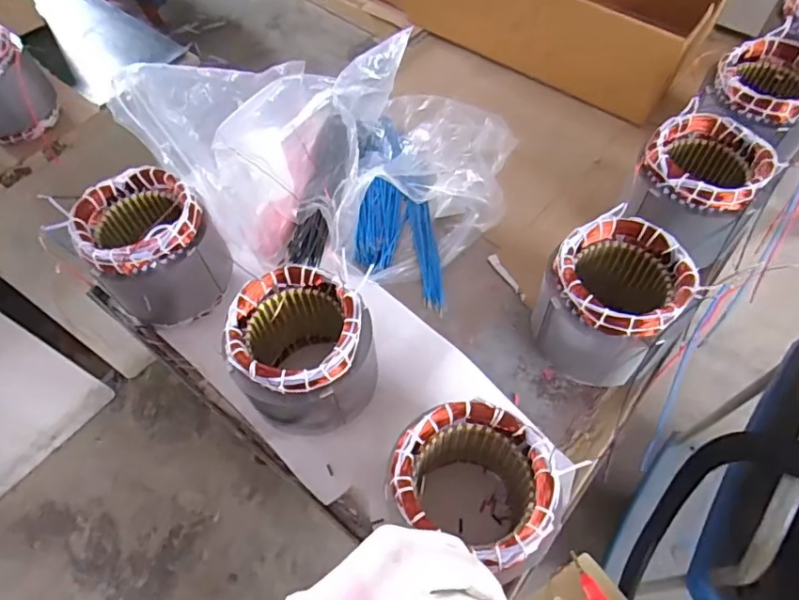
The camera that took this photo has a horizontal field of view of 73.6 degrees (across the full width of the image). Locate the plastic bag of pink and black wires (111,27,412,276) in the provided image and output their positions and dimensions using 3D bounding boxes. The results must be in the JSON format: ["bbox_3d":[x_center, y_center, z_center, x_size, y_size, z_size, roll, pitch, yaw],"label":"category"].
[{"bbox_3d":[-0.155,-0.230,0.750,0.243,0.194,0.340,24,63,16],"label":"plastic bag of pink and black wires"}]

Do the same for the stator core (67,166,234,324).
[{"bbox_3d":[-0.309,-0.070,0.685,0.140,0.149,0.136,-1,59,2],"label":"stator core"}]

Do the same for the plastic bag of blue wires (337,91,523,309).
[{"bbox_3d":[0.040,-0.181,0.772,0.237,0.134,0.365,6,60,6],"label":"plastic bag of blue wires"}]

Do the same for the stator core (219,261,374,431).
[{"bbox_3d":[-0.101,0.062,0.598,0.141,0.147,0.138,-1,59,2],"label":"stator core"}]

